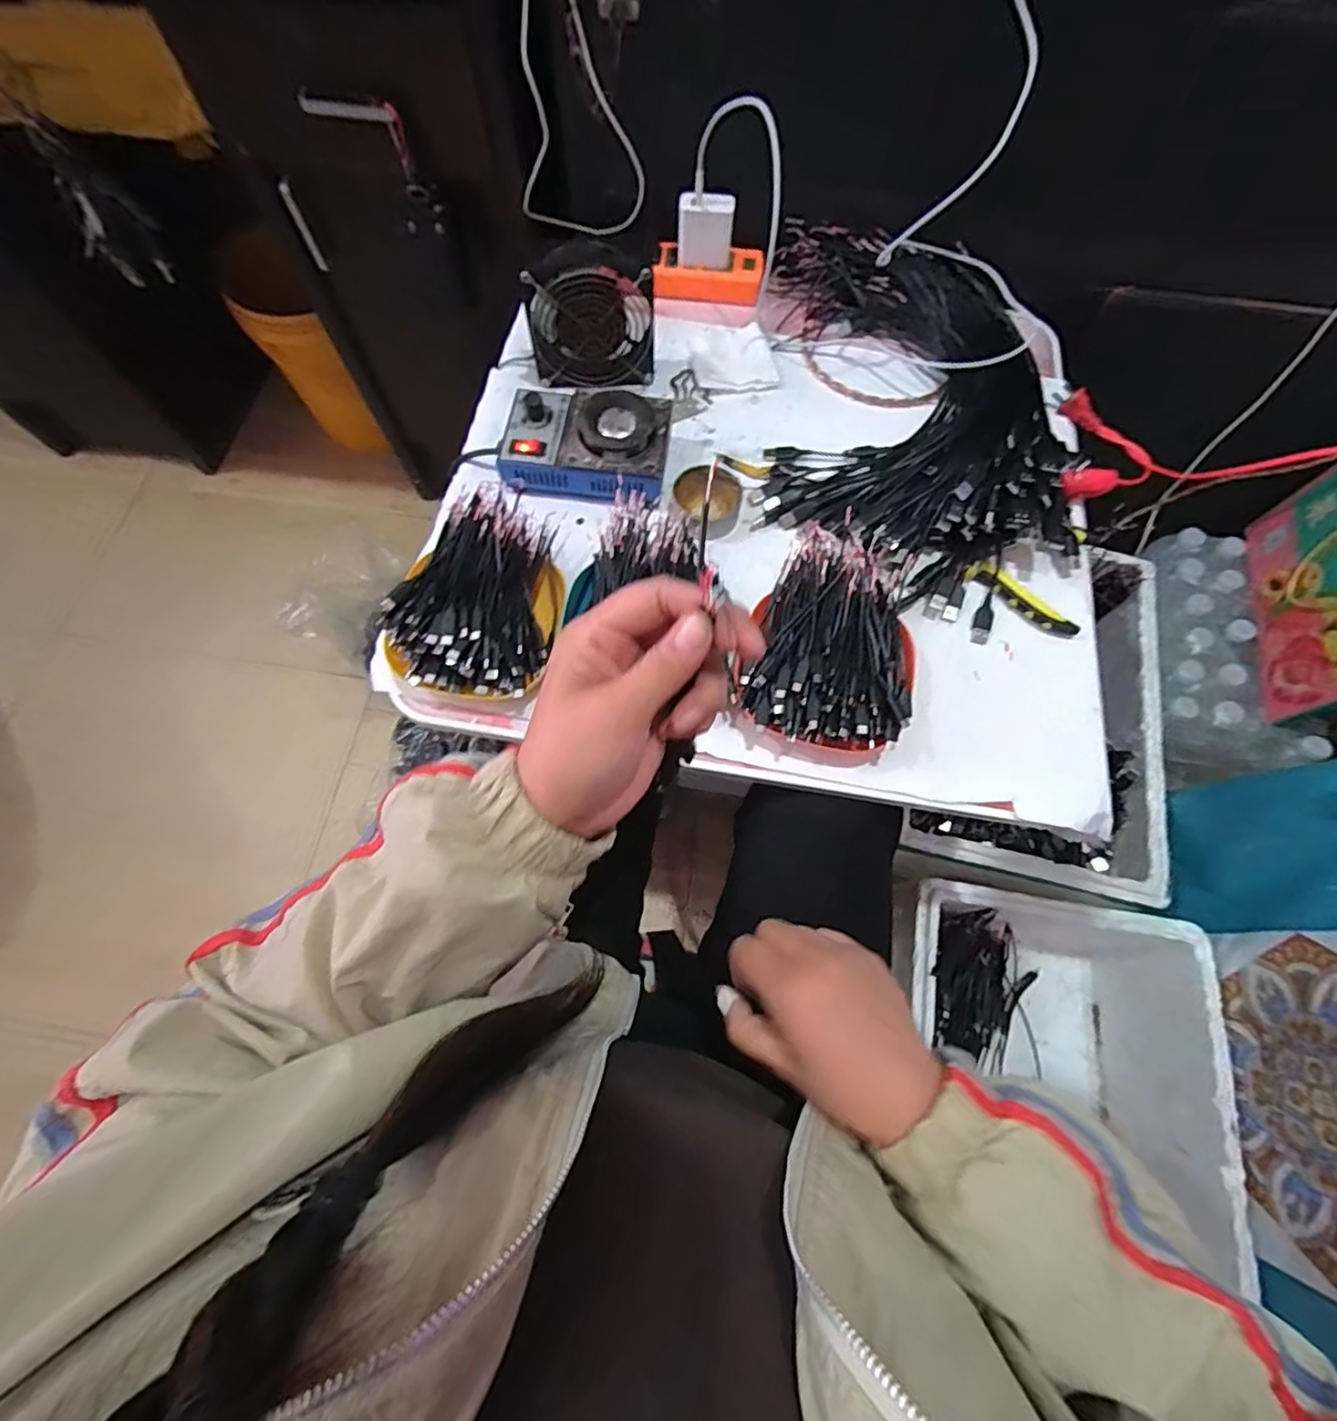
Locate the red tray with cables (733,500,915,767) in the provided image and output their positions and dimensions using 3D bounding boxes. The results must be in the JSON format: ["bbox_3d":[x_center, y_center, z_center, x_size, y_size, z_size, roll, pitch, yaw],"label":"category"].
[{"bbox_3d":[0.132,-0.053,0.499,0.134,0.060,0.177,13,71,4],"label":"red tray with cables"}]

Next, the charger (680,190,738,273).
[{"bbox_3d":[0.040,-0.505,0.642,0.056,0.061,0.019,5,70,1],"label":"charger"}]

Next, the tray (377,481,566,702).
[{"bbox_3d":[-0.153,-0.103,0.498,0.128,0.049,0.179,8,70,2],"label":"tray"}]

